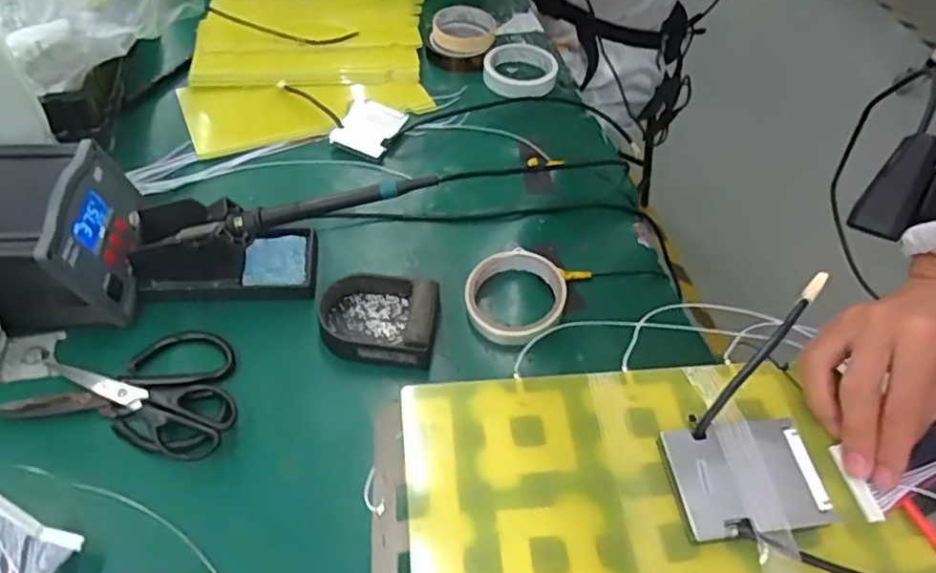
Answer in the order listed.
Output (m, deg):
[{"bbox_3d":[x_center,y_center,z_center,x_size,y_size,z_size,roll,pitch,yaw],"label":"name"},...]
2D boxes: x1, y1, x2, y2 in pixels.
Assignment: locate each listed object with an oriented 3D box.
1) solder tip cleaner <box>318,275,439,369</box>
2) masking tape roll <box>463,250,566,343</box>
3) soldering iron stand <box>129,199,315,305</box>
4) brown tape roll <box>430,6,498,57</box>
[{"bbox_3d":[-0.077,0.027,0.554,0.104,0.041,0.079,6,50,-1],"label":"solder tip cleaner"},{"bbox_3d":[0.042,0.008,0.577,0.088,0.024,0.091,3,50,-4],"label":"masking tape roll"},{"bbox_3d":[-0.215,-0.034,0.564,0.152,0.066,0.078,-5,51,-11],"label":"soldering iron stand"},{"bbox_3d":[-0.006,-0.335,0.837,0.083,0.031,0.090,3,50,-4],"label":"brown tape roll"}]

